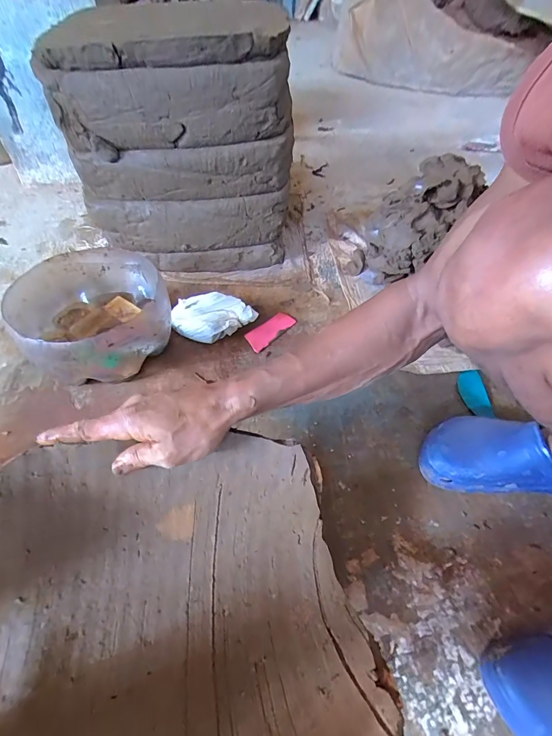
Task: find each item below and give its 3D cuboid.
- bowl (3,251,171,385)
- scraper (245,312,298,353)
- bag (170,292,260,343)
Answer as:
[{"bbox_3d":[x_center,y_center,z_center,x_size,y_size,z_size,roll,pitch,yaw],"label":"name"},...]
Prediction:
[{"bbox_3d":[-0.313,-0.090,0.654,0.231,0.133,0.266,-21,54,-18],"label":"bowl"},{"bbox_3d":[-0.011,-0.075,0.719,0.046,0.011,0.116,34,57,25],"label":"scraper"},{"bbox_3d":[-0.113,-0.088,0.689,0.157,0.069,0.070,-4,50,-4],"label":"bag"}]

